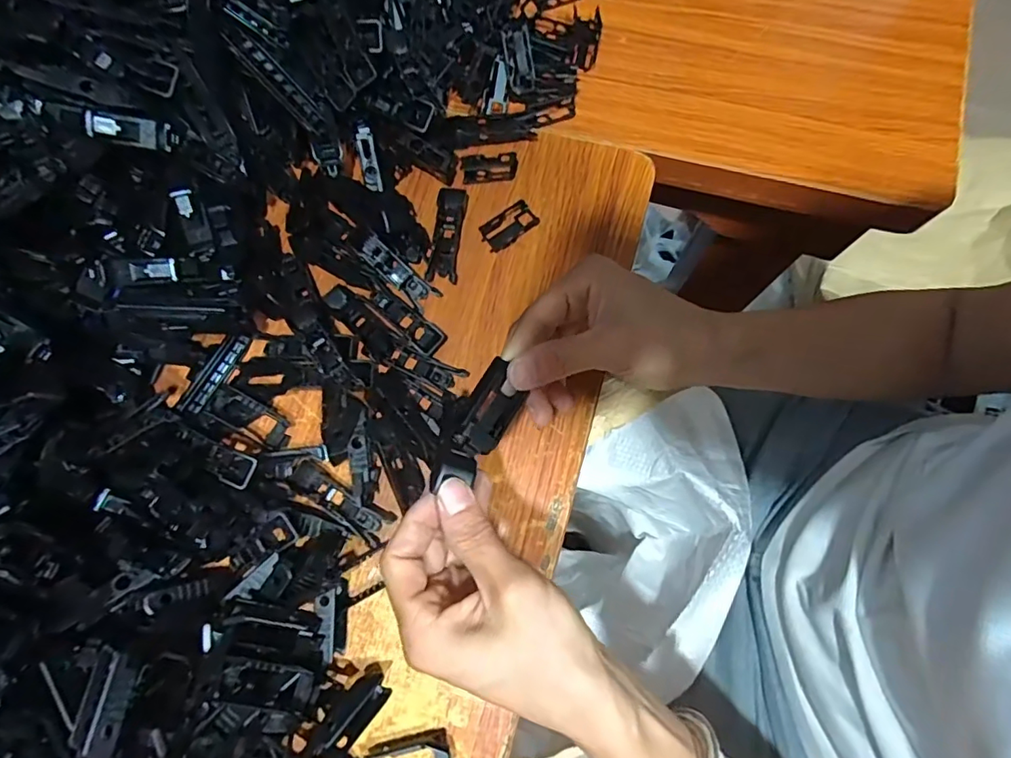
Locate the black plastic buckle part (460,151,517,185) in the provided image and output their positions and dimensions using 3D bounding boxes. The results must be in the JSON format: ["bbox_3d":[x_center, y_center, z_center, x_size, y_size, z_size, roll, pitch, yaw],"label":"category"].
[{"bbox_3d":[-0.011,-0.149,0.365,0.038,0.015,0.012,-5,75,0],"label":"black plastic buckle part"}]

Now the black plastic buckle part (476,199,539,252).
[{"bbox_3d":[0.003,-0.106,0.360,0.039,0.008,0.021,-35,77,-7],"label":"black plastic buckle part"}]

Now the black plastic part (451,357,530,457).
[{"bbox_3d":[-0.007,0.014,0.251,0.023,0.013,0.048,29,79,6],"label":"black plastic part"}]

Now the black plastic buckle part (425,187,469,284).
[{"bbox_3d":[-0.040,-0.099,0.358,0.021,0.011,0.065,7,76,3],"label":"black plastic buckle part"}]

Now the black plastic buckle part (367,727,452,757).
[{"bbox_3d":[-0.053,0.209,0.282,0.048,0.009,0.024,-16,75,-3],"label":"black plastic buckle part"}]

